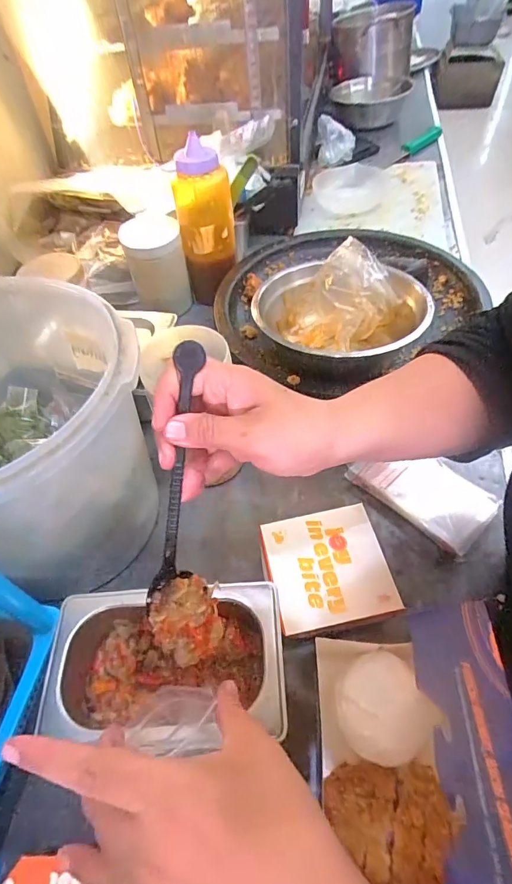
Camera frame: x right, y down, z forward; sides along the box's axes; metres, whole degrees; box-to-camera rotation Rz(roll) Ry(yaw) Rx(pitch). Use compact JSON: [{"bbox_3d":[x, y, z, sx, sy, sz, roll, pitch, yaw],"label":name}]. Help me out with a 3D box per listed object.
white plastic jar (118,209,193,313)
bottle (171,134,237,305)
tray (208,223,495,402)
[{"bbox_3d":[-0.159,-0.283,0.731,0.086,0.138,0.102,-14,51,-7],"label":"white plastic jar"},{"bbox_3d":[-0.078,-0.340,0.705,0.082,0.221,0.092,-10,51,-4],"label":"bottle"},{"bbox_3d":[0.120,-0.225,0.630,0.374,0.096,0.329,-37,57,-23],"label":"tray"}]

